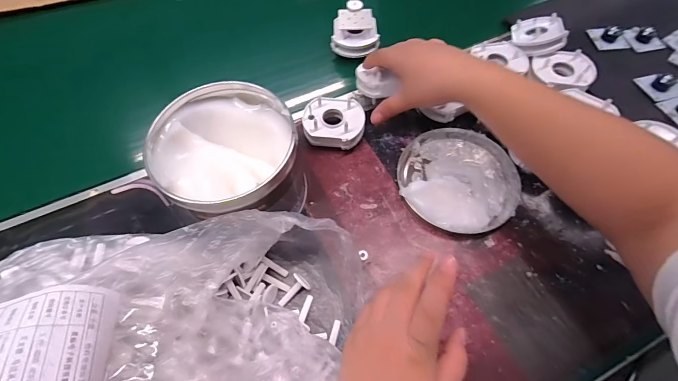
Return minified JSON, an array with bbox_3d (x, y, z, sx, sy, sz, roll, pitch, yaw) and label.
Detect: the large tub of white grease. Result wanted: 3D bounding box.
[{"bbox_3d":[-0.102,-0.022,0.340,0.127,0.093,0.131,0,62,0],"label":"large tub of white grease"}]

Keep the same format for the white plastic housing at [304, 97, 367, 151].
[{"bbox_3d":[-0.005,-0.076,0.405,0.069,0.033,0.058,2,62,1],"label":"white plastic housing"}]

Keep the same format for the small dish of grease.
[{"bbox_3d":[0.131,-0.017,0.378,0.127,0.029,0.125,0,62,0],"label":"small dish of grease"}]

